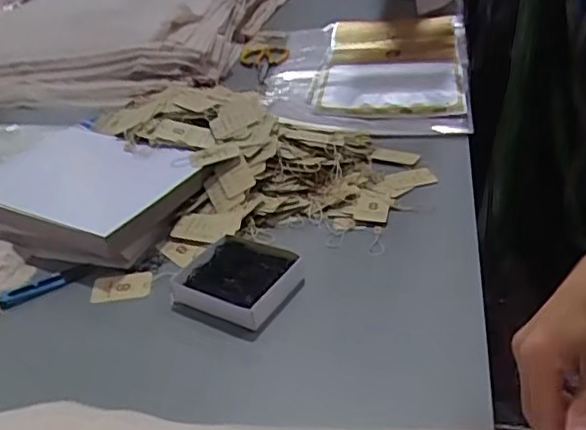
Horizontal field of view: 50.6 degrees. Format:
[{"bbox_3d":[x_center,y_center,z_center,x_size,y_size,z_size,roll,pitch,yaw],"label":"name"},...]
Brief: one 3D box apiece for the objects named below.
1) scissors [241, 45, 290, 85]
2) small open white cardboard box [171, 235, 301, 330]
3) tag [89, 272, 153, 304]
[{"bbox_3d":[-0.055,-0.303,1.232,0.098,0.014,0.189,-6,32,0],"label":"scissors"},{"bbox_3d":[-0.062,0.065,0.653,0.111,0.025,0.104,11,36,26],"label":"small open white cardboard box"},{"bbox_3d":[-0.187,0.078,0.679,0.065,0.004,0.044,-8,34,3],"label":"tag"}]

